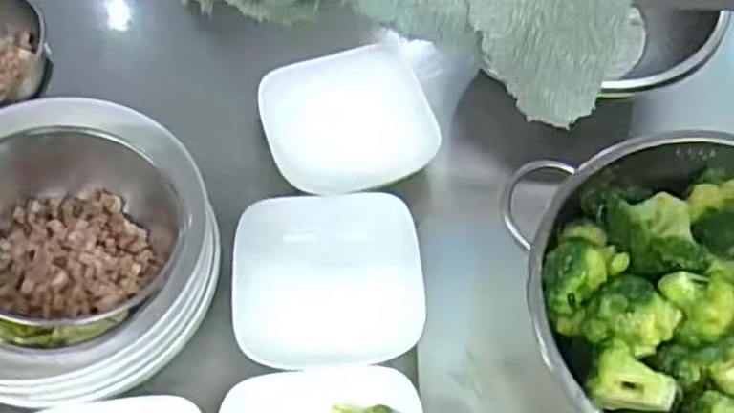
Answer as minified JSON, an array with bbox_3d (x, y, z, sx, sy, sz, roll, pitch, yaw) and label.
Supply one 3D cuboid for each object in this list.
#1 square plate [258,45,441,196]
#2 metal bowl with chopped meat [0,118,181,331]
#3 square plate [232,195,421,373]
[{"bbox_3d":[-0.018,-0.080,0.668,0.144,0.015,0.145,-21,63,-11],"label":"square plate"},{"bbox_3d":[-0.203,0.011,0.495,0.135,0.088,0.127,0,61,0],"label":"metal bowl with chopped meat"},{"bbox_3d":[-0.031,0.056,0.578,0.145,0.021,0.137,-7,62,-3],"label":"square plate"}]

